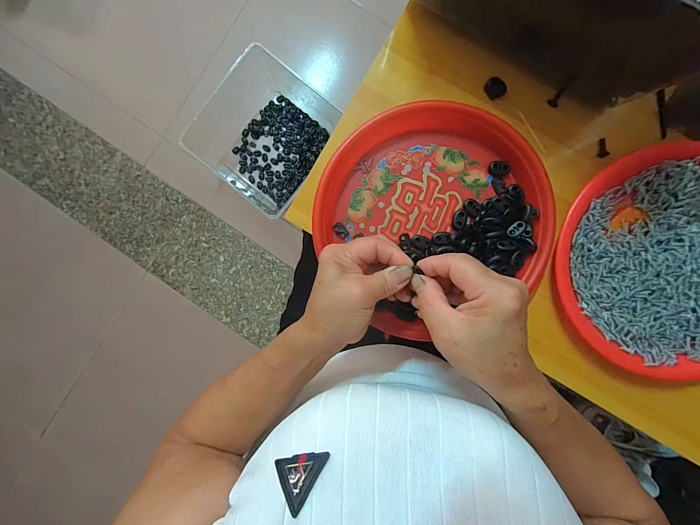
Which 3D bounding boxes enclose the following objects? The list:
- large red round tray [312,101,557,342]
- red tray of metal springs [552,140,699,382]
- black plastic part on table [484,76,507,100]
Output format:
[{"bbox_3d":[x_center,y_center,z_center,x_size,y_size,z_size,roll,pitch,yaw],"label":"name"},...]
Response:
[{"bbox_3d":[0.083,-0.052,0.312,0.220,0.032,0.223,0,92,3],"label":"large red round tray"},{"bbox_3d":[0.318,-0.001,0.297,0.218,0.023,0.215,6,92,3],"label":"red tray of metal springs"},{"bbox_3d":[0.154,-0.185,0.317,0.022,0.013,0.015,42,93,1],"label":"black plastic part on table"}]

